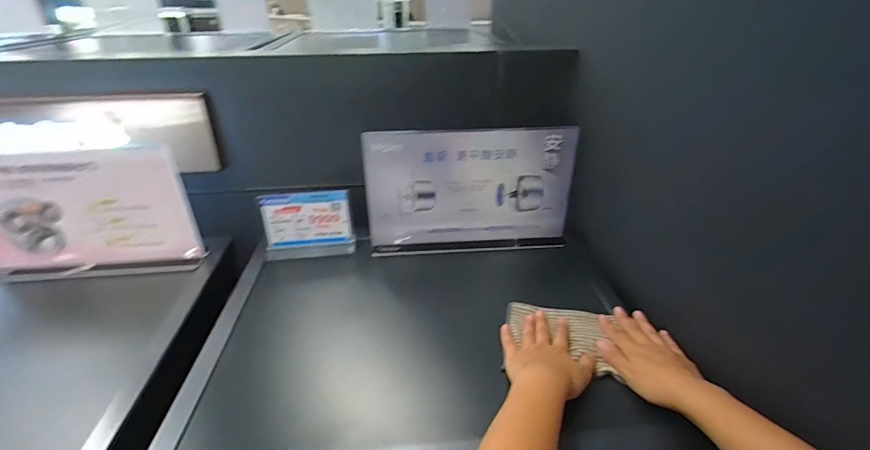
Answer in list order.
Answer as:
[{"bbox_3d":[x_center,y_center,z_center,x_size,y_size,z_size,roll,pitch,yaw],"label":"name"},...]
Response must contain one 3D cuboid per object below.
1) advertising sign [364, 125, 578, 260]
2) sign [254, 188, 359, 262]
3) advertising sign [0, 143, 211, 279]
[{"bbox_3d":[0.063,-0.054,0.735,0.345,0.215,0.032,-4,26,-6],"label":"advertising sign"},{"bbox_3d":[-0.222,0.003,0.759,0.153,0.134,0.031,-7,27,-10],"label":"sign"},{"bbox_3d":[-0.583,-0.014,0.697,0.355,0.211,0.037,-5,26,-7],"label":"advertising sign"}]

